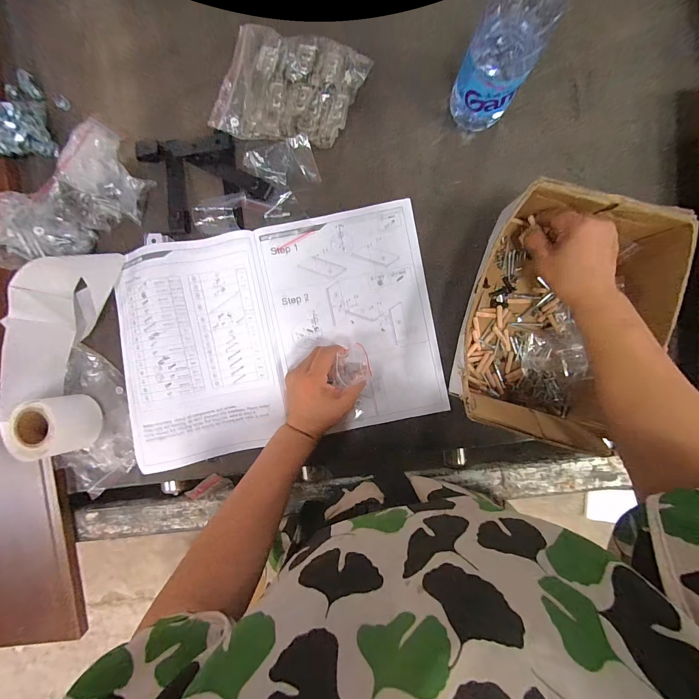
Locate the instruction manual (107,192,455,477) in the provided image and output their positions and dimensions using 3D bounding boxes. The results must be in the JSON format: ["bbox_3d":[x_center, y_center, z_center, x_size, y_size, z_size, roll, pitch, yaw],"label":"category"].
[{"bbox_3d":[-0.093,-0.020,0.404,0.403,0.034,0.280,-11,89,2],"label":"instruction manual"}]

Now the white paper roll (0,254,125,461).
[{"bbox_3d":[-0.359,0.000,0.383,0.081,0.058,0.247,9,92,0],"label":"white paper roll"}]

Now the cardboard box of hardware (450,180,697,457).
[{"bbox_3d":[0.240,-0.028,0.359,0.177,0.092,0.257,18,90,2],"label":"cardboard box of hardware"}]

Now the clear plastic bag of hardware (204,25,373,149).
[{"bbox_3d":[-0.076,-0.323,0.389,0.174,0.037,0.134,17,92,0],"label":"clear plastic bag of hardware"}]

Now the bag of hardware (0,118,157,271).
[{"bbox_3d":[-0.368,-0.191,0.392,0.218,0.039,0.134,-27,91,1],"label":"bag of hardware"}]

